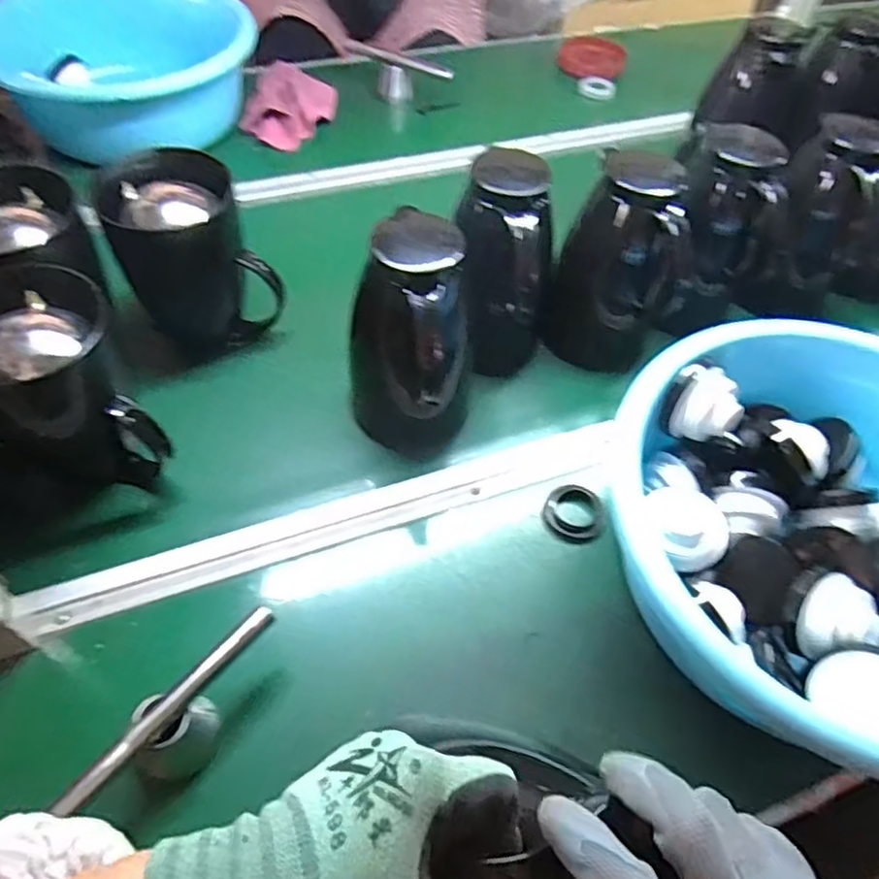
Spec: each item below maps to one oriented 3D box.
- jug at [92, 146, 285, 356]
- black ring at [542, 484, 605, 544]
[{"bbox_3d":[-0.242,-0.172,0.661,0.130,0.186,0.122,-25,59,-21],"label":"jug"},{"bbox_3d":[0.130,0.069,0.623,0.056,0.013,0.060,2,53,-3],"label":"black ring"}]

